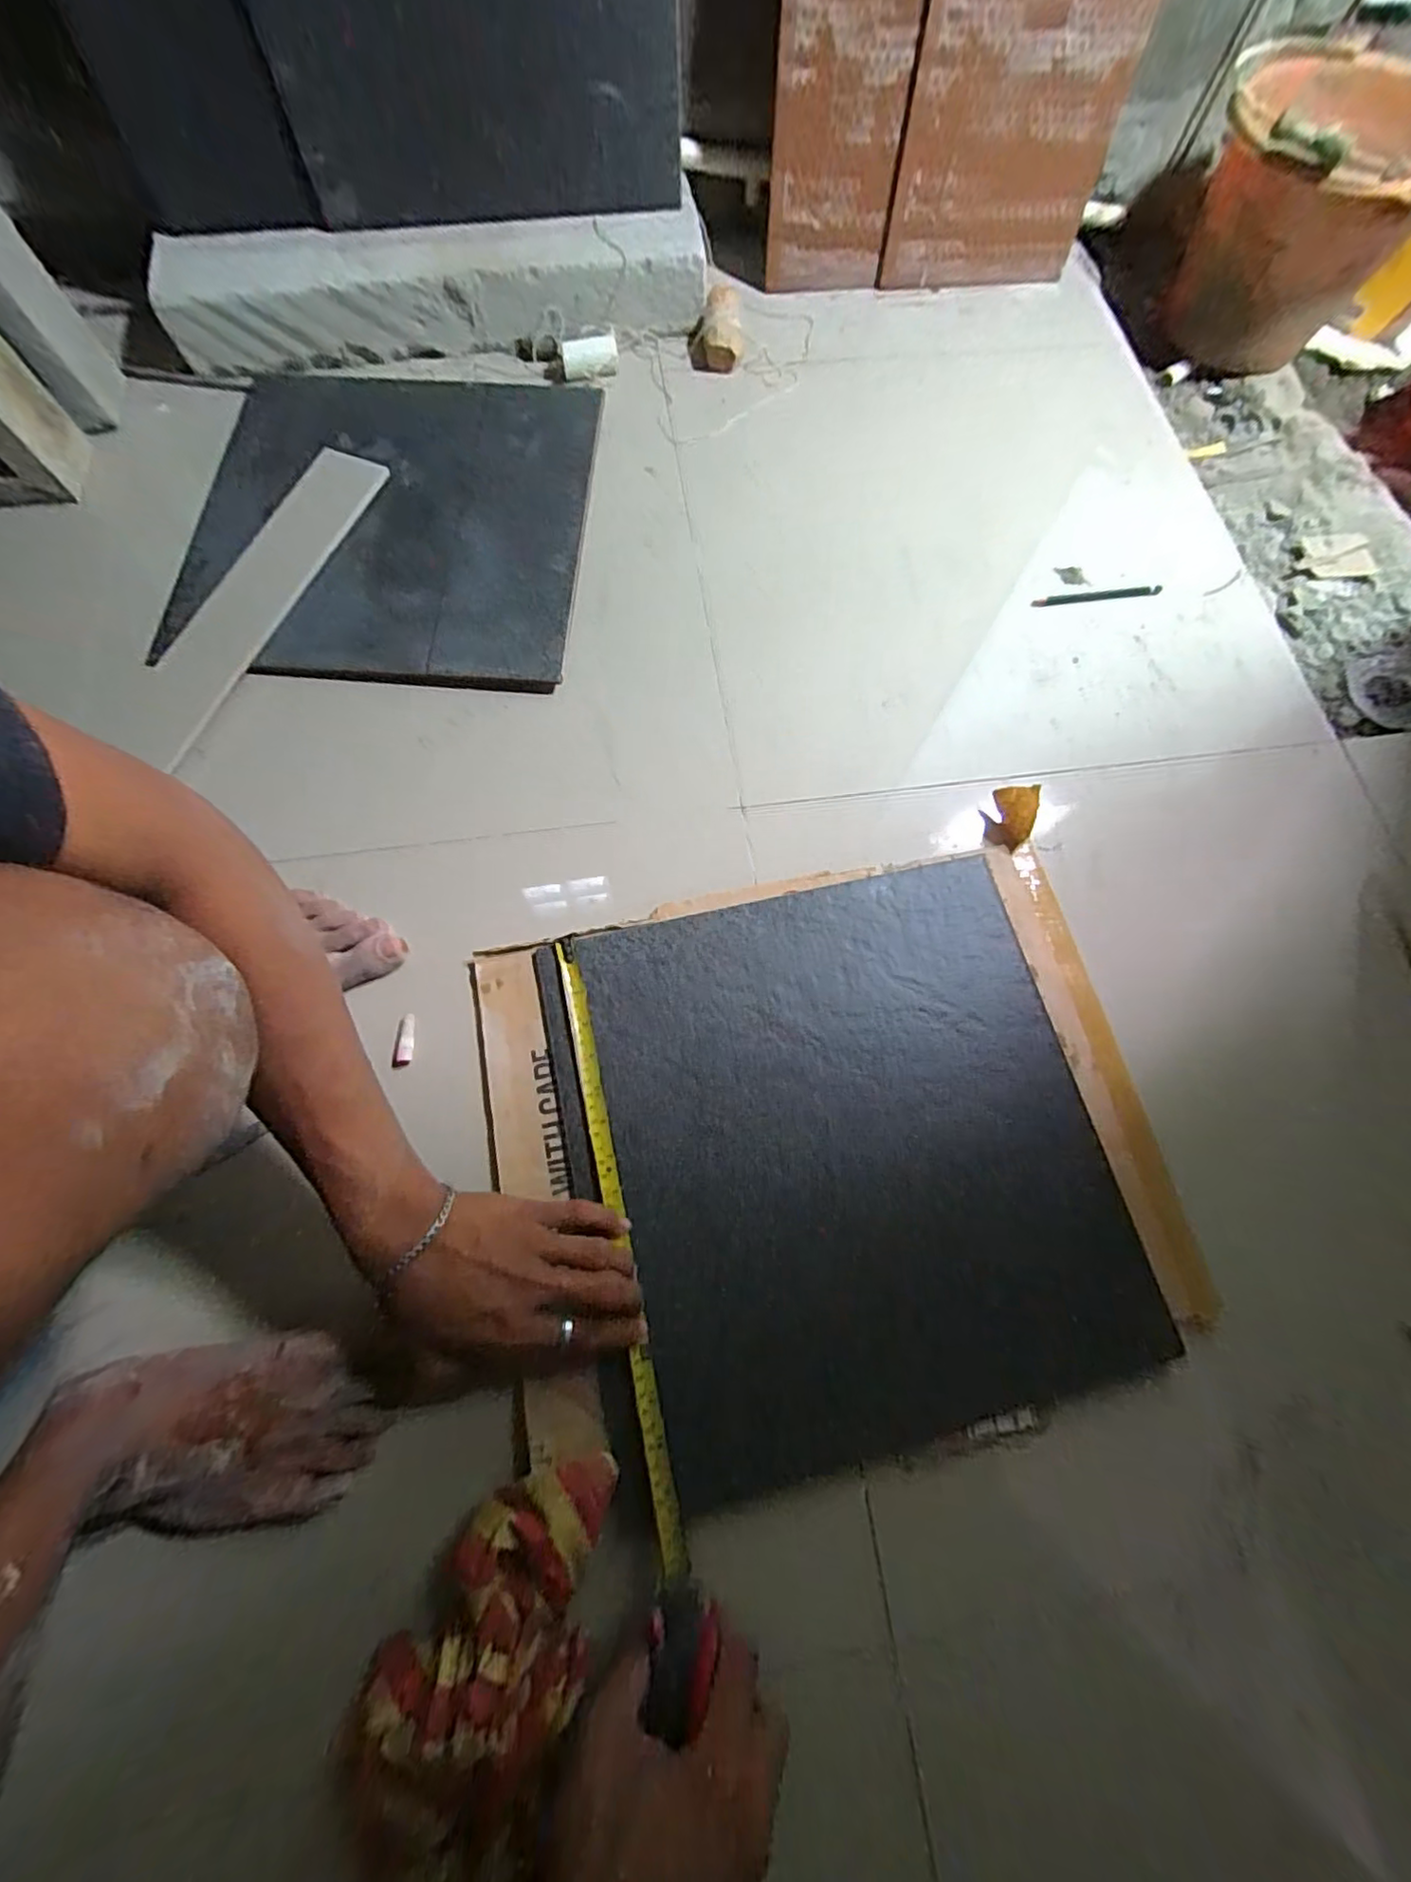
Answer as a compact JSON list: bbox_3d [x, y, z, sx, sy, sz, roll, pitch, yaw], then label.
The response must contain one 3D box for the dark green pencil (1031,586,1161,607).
[{"bbox_3d":[0.417,-0.368,0.664,0.139,0.007,0.014,-6,74,-4],"label":"dark green pencil"}]

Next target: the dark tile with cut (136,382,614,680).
[{"bbox_3d":[-0.336,-0.461,0.671,0.407,0.020,0.415,3,75,2],"label":"dark tile with cut"}]

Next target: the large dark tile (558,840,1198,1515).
[{"bbox_3d":[0.114,0.143,0.475,0.359,0.013,0.390,-13,72,-5],"label":"large dark tile"}]

